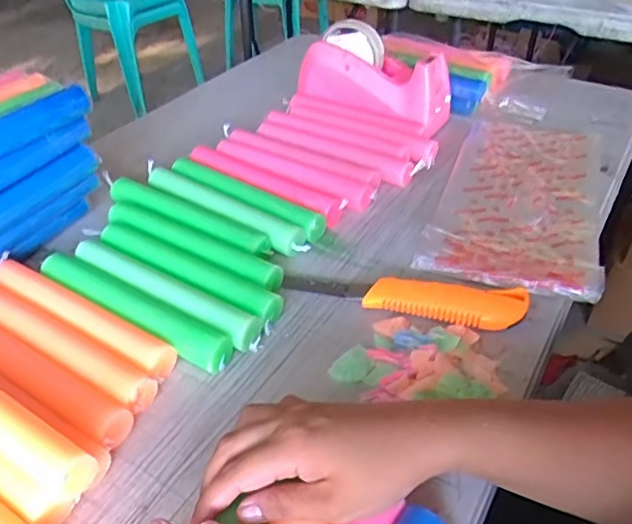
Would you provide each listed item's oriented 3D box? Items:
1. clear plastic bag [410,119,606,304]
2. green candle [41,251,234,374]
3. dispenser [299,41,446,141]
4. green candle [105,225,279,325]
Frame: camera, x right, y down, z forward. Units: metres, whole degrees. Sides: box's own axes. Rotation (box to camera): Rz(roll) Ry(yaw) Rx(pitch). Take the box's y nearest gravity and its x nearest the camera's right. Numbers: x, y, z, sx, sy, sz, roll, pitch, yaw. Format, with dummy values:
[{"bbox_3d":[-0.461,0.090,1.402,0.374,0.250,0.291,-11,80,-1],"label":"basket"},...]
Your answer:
[{"bbox_3d":[0.216,-0.077,0.618,0.152,0.021,0.308,13,41,16],"label":"clear plastic bag"},{"bbox_3d":[-0.154,0.040,0.484,0.199,0.026,0.027,22,44,25],"label":"green candle"},{"bbox_3d":[0.074,-0.233,0.746,0.194,0.072,0.079,20,44,23],"label":"dispenser"},{"bbox_3d":[-0.117,0.009,0.521,0.198,0.026,0.030,23,45,26],"label":"green candle"}]

